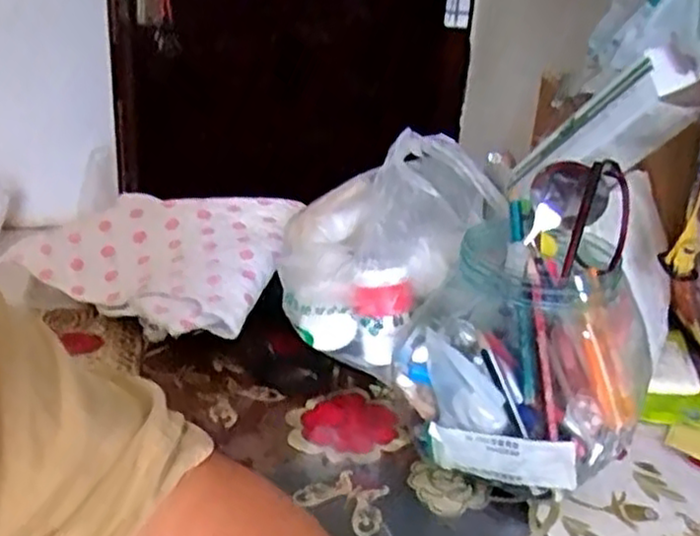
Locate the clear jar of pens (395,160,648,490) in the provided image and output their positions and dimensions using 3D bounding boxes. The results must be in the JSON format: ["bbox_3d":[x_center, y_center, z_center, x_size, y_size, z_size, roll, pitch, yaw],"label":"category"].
[{"bbox_3d":[0.108,0.031,0.439,0.132,0.181,0.110,13,25,21],"label":"clear jar of pens"}]

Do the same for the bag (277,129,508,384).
[{"bbox_3d":[0.024,-0.012,0.505,0.134,0.134,0.113,10,24,14],"label":"bag"}]

